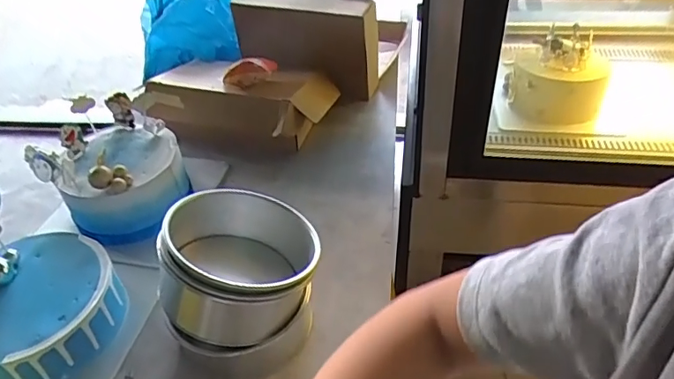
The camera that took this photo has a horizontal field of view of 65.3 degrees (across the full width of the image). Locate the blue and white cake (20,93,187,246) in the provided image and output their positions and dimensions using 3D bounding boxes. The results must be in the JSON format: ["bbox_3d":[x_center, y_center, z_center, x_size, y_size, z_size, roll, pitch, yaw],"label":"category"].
[{"bbox_3d":[-0.373,-0.037,0.883,0.203,0.160,0.188,-2,42,2],"label":"blue and white cake"}]

